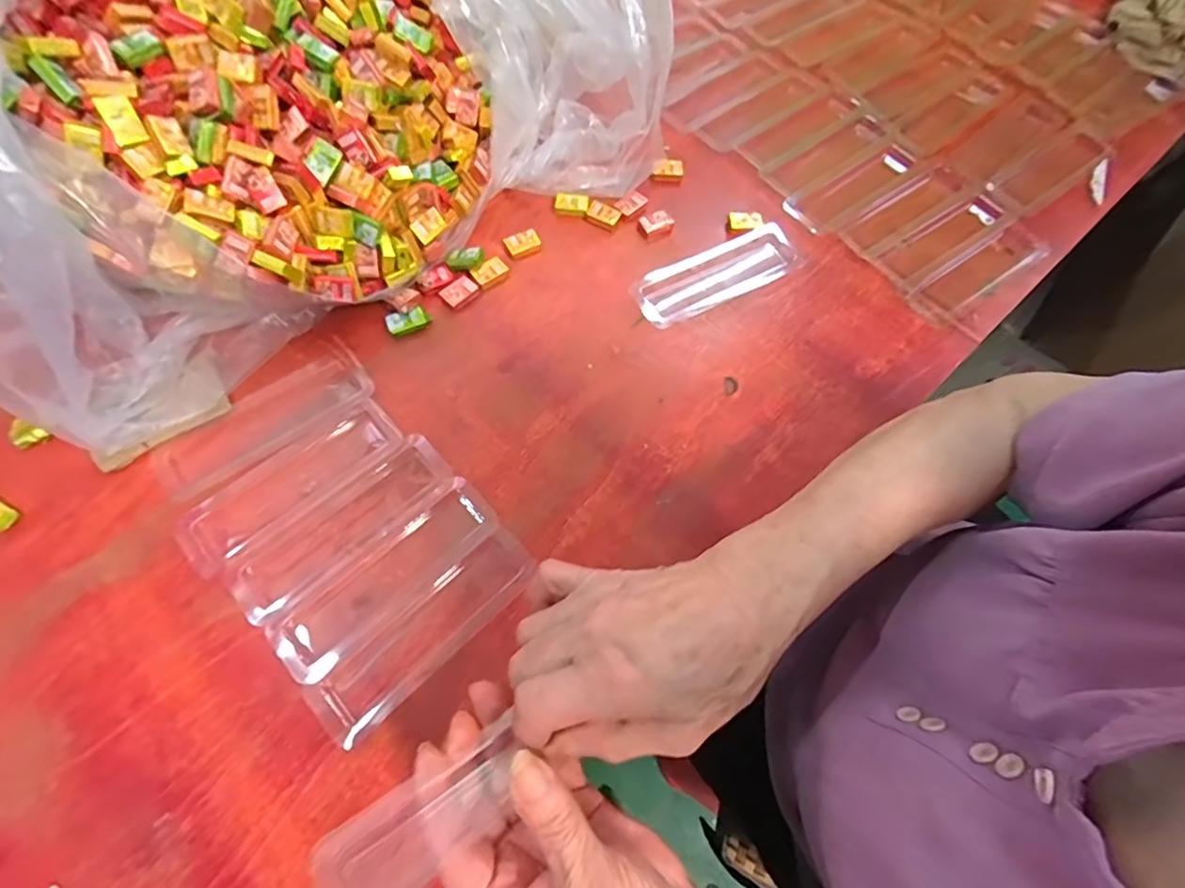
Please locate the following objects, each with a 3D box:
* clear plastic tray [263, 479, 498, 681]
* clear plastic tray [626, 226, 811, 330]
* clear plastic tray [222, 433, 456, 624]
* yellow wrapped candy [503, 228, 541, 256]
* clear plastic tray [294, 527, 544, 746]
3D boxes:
[{"bbox_3d":[-0.123,0.077,0.337,0.138,0.007,0.044,-41,75,-17],"label":"clear plastic tray"},{"bbox_3d":[0.097,-0.130,0.428,0.131,0.015,0.046,-25,71,-12],"label":"clear plastic tray"},{"bbox_3d":[-0.155,0.048,0.347,0.140,0.009,0.045,-39,74,-16],"label":"clear plastic tray"},{"bbox_3d":[-0.054,-0.156,0.437,0.026,0.011,0.015,-30,72,-14],"label":"yellow wrapped candy"},{"bbox_3d":[-0.095,0.107,0.327,0.138,0.011,0.039,-41,75,-17],"label":"clear plastic tray"}]

